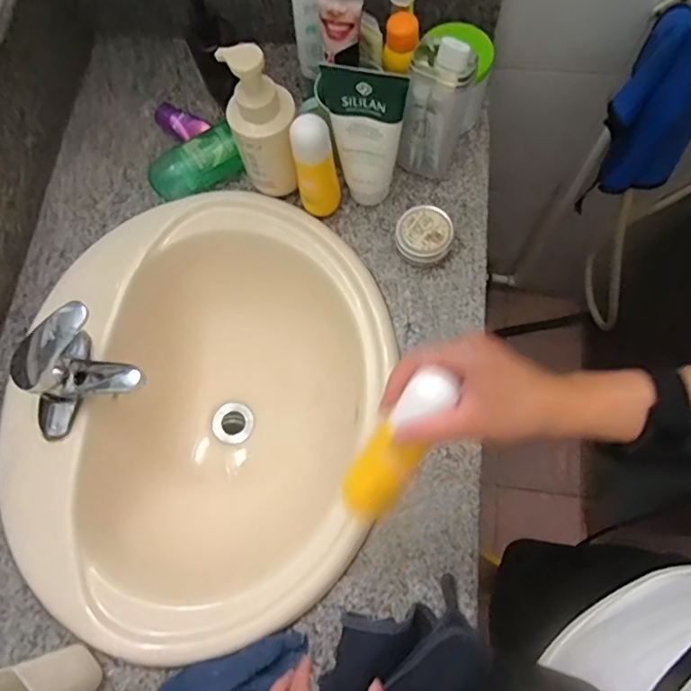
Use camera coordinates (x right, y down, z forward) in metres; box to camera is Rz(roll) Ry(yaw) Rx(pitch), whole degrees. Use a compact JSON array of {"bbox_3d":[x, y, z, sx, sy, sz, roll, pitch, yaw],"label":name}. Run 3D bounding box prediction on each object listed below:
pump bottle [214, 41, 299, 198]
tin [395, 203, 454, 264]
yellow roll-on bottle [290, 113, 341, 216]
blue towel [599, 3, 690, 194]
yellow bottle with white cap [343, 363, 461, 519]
[{"bbox_3d":[-0.091,-0.244,0.637,0.073,0.193,0.060,-14,72,-2],"label":"pump bottle"},{"bbox_3d":[0.096,-0.134,0.682,0.065,0.040,0.069,-1,72,2],"label":"tin"},{"bbox_3d":[-0.032,-0.202,0.648,0.044,0.149,0.034,-5,71,1],"label":"yellow roll-on bottle"},{"bbox_3d":[0.427,-0.316,0.716,0.143,0.219,0.141,34,76,12],"label":"blue towel"},{"bbox_3d":[0.041,0.077,0.423,0.040,0.032,0.136,33,119,12],"label":"yellow bottle with white cap"}]

